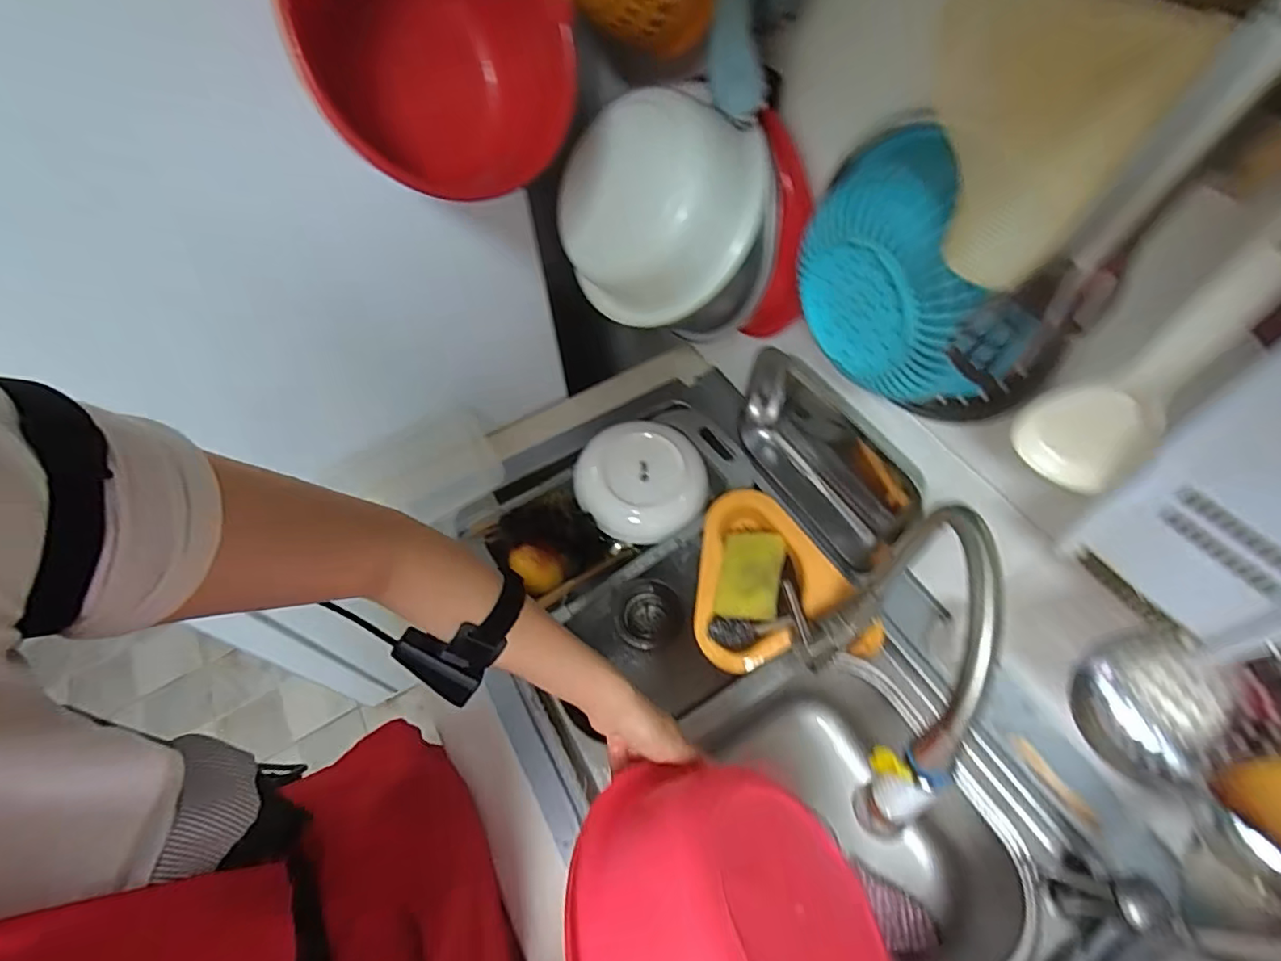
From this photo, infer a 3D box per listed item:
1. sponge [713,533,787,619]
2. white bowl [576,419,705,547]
[{"bbox_3d":[0.140,0.120,0.726,0.084,0.014,0.108,-1,74,38],"label":"sponge"},{"bbox_3d":[0.001,-0.007,0.821,0.188,0.053,0.177,-1,58,2],"label":"white bowl"}]

